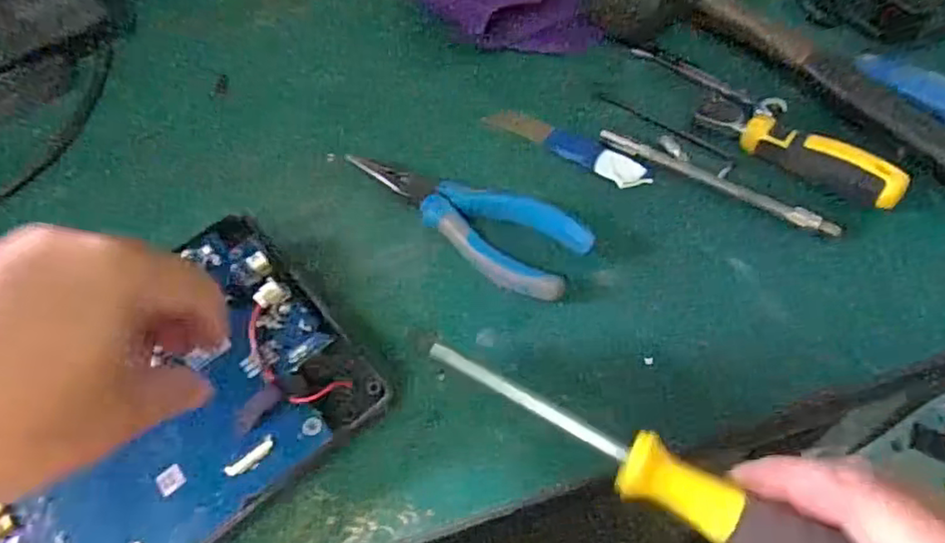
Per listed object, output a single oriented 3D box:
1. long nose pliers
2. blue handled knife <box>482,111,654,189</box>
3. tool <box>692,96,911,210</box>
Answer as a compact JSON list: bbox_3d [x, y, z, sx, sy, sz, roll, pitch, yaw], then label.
[{"bbox_3d":[-0.006,-0.031,0.352,0.142,0.014,0.052,26,62,20],"label":"long nose pliers"},{"bbox_3d":[0.057,-0.078,0.386,0.107,0.004,0.021,26,62,21],"label":"blue handled knife"},{"bbox_3d":[0.183,-0.072,0.358,0.029,0.019,0.117,-38,61,-19],"label":"tool"}]

